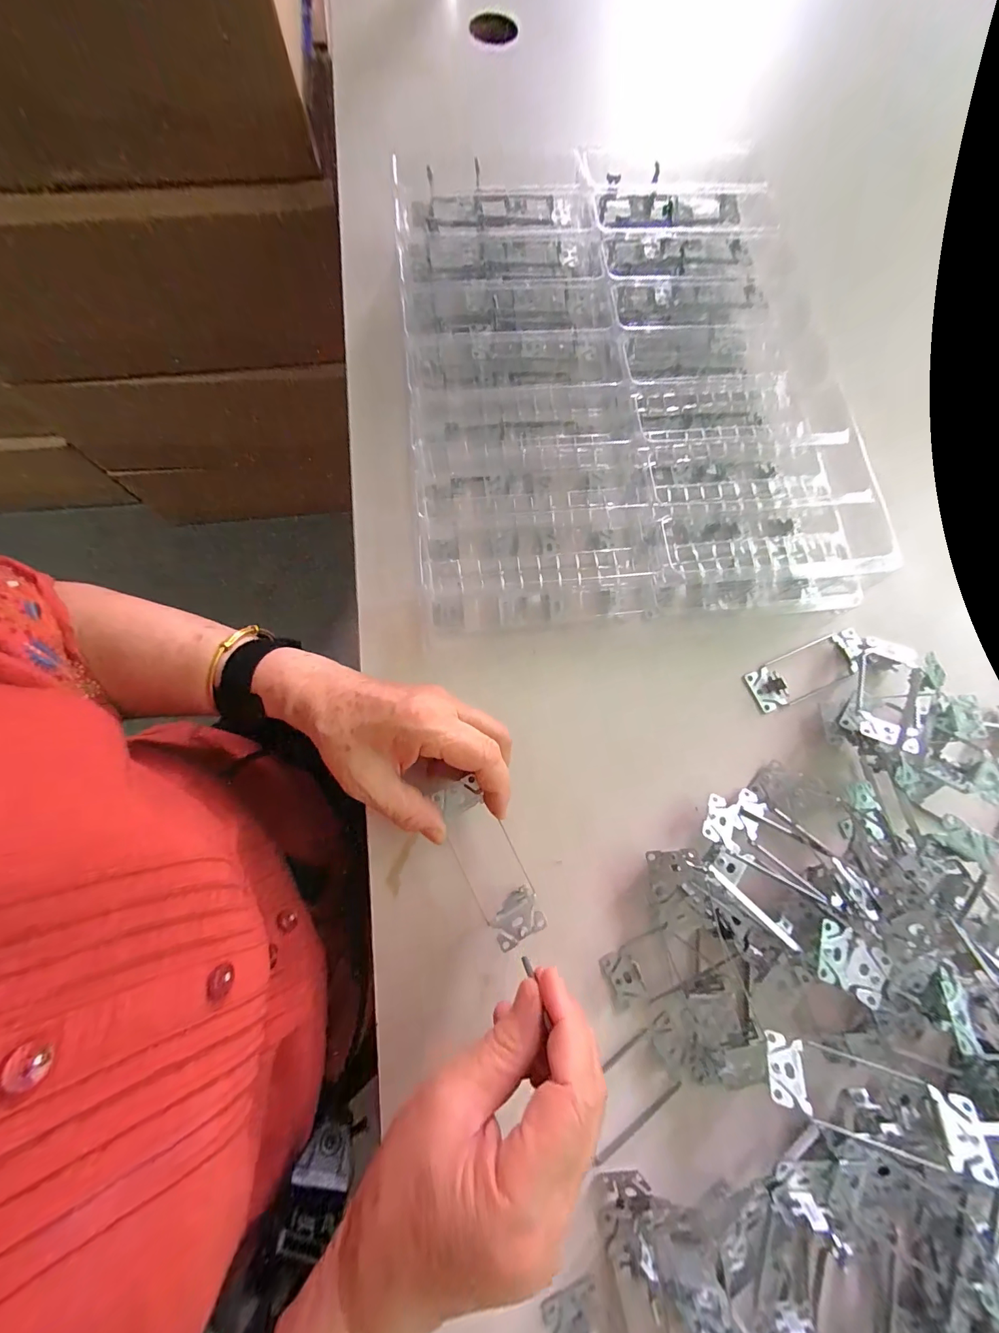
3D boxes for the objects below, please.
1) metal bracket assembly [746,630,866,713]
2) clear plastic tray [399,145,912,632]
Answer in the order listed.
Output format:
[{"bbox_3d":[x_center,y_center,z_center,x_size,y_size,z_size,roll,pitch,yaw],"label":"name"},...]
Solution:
[{"bbox_3d":[0.250,0.003,0.344,0.105,0.013,0.038,-21,78,-7],"label":"metal bracket assembly"},{"bbox_3d":[0.103,-0.248,0.359,0.355,0.048,0.417,-4,77,-3],"label":"clear plastic tray"}]

